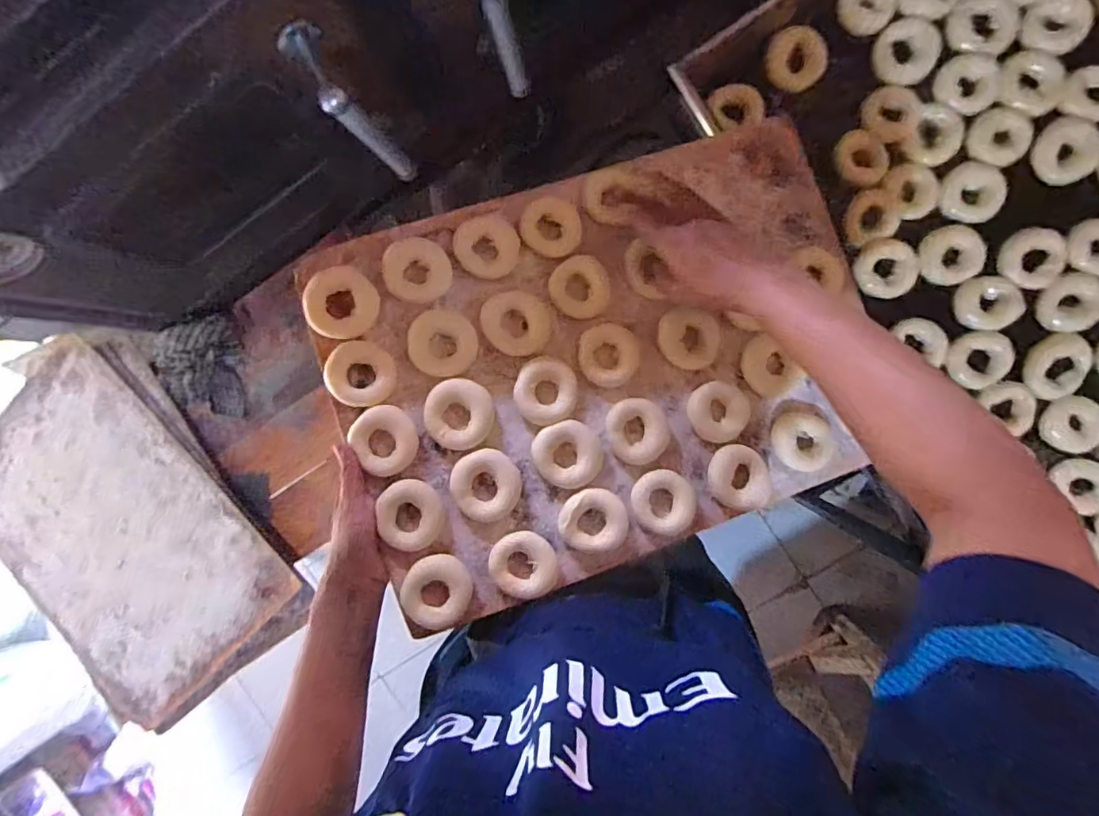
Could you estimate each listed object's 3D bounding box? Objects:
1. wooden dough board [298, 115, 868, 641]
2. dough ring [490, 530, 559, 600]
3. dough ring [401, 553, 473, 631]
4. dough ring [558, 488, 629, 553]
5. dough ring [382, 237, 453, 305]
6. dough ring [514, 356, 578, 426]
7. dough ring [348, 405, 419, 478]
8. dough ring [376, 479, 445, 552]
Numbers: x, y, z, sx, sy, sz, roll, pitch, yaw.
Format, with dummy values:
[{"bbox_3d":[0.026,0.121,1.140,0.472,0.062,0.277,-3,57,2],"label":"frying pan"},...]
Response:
[{"bbox_3d":[0.068,-0.054,0.610,0.572,0.025,0.418,-19,86,-7],"label":"wooden dough board"},{"bbox_3d":[-0.027,0.165,0.581,0.071,0.020,0.065,25,78,-4],"label":"dough ring"},{"bbox_3d":[-0.115,0.188,0.569,0.073,0.021,0.073,0,88,-11],"label":"dough ring"},{"bbox_3d":[0.047,0.119,0.588,0.071,0.021,0.064,13,85,-6],"label":"dough ring"},{"bbox_3d":[-0.143,-0.150,0.604,0.072,0.015,0.072,0,90,-3],"label":"dough ring"},{"bbox_3d":[-0.005,-0.019,0.602,0.066,0.020,0.071,10,87,-12],"label":"dough ring"},{"bbox_3d":[-0.171,0.034,0.578,0.062,0.021,0.071,-35,94,-15],"label":"dough ring"},{"bbox_3d":[-0.143,0.111,0.583,0.061,0.022,0.073,-25,87,-14],"label":"dough ring"}]

